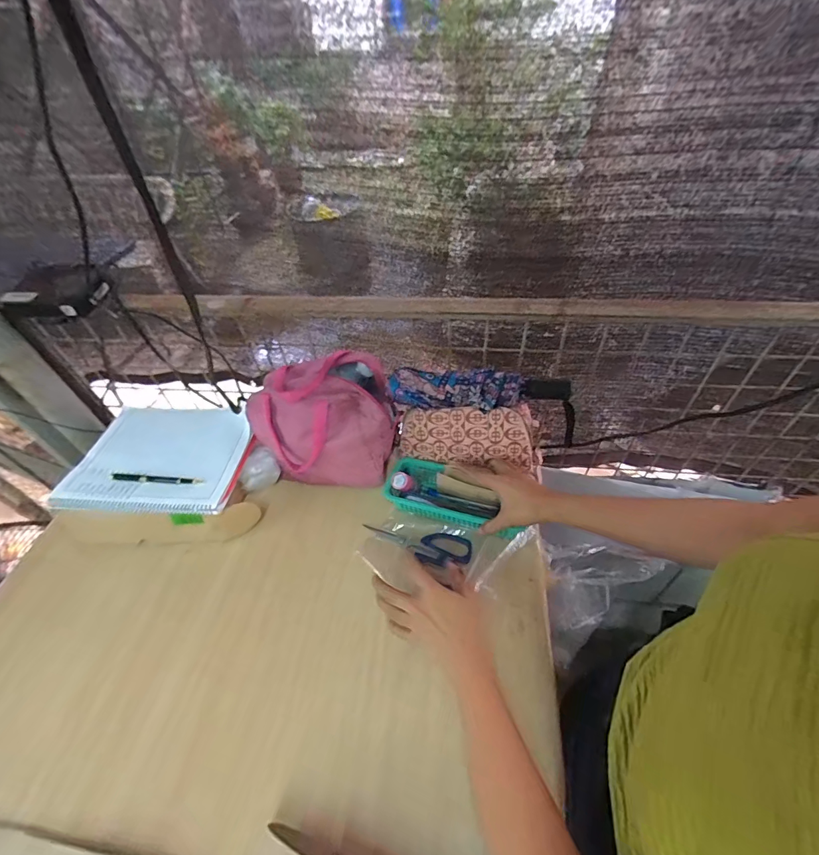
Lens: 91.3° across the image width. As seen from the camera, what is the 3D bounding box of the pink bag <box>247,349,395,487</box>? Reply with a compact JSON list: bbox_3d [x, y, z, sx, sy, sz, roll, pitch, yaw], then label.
[{"bbox_3d":[-0.155,-0.008,0.676,0.261,0.204,0.128,6,47,8],"label":"pink bag"}]

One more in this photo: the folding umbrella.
[{"bbox_3d":[0.107,-0.059,0.607,0.275,0.062,0.047,-2,46,1],"label":"folding umbrella"}]

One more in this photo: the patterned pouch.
[{"bbox_3d":[0.101,0.015,0.670,0.234,0.113,0.053,-1,46,3],"label":"patterned pouch"}]

